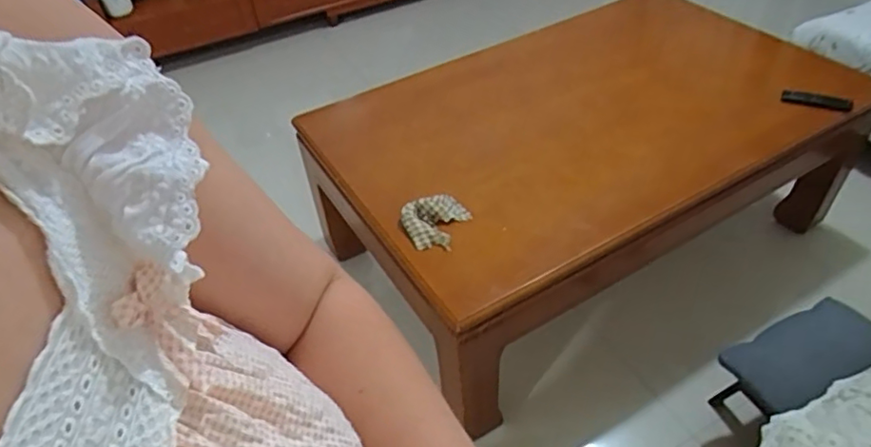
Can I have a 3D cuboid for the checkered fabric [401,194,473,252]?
[{"bbox_3d":[0.006,-0.006,1.192,0.131,0.017,0.129,-2,49,2],"label":"checkered fabric"}]

